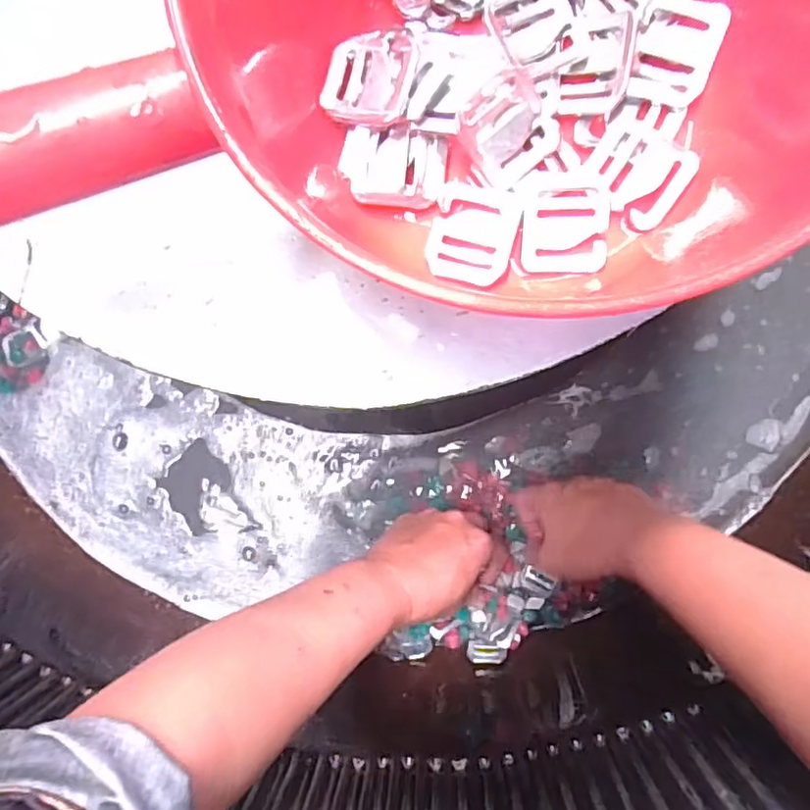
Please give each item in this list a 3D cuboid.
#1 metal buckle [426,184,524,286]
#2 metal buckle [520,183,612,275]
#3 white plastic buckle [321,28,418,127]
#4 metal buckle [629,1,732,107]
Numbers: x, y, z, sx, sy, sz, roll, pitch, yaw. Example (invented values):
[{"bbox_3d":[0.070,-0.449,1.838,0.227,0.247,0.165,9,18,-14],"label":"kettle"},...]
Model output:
[{"bbox_3d":[0.025,-0.062,0.222,0.030,0.004,0.035,15,89,4],"label":"metal buckle"},{"bbox_3d":[0.058,-0.065,0.220,0.030,0.005,0.032,3,88,4],"label":"metal buckle"},{"bbox_3d":[-0.012,-0.117,0.215,0.034,0.006,0.036,16,85,23],"label":"white plastic buckle"},{"bbox_3d":[0.096,-0.125,0.213,0.027,0.004,0.034,18,104,10],"label":"metal buckle"}]

